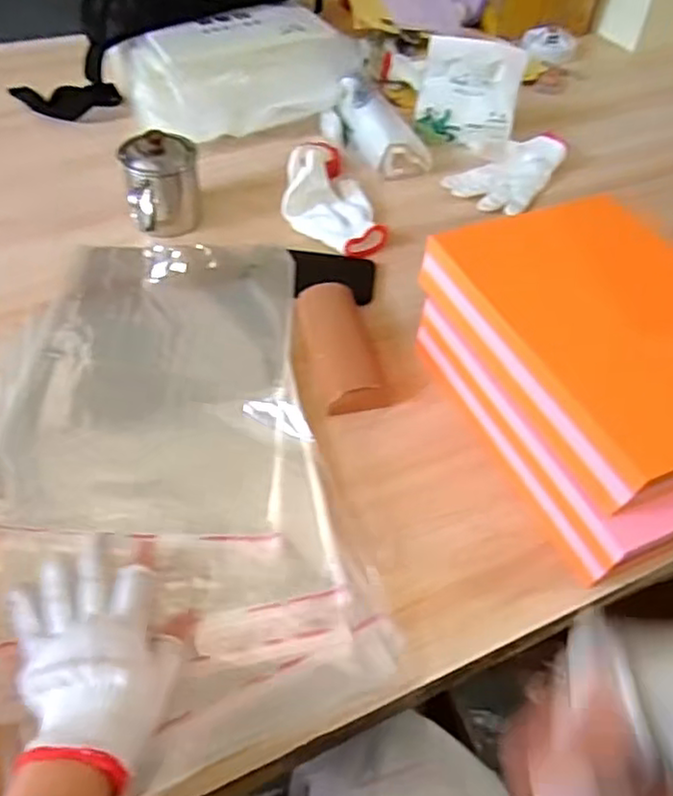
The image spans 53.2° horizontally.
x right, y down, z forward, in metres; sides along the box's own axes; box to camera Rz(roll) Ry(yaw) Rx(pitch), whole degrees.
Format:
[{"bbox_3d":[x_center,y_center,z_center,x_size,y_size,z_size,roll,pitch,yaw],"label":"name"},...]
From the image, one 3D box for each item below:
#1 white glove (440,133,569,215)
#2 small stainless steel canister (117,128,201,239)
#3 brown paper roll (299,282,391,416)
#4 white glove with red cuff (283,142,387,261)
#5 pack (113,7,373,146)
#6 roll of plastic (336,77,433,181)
[{"bbox_3d":[0.239,-0.322,0.932,0.113,0.032,0.183,33,55,21],"label":"white glove"},{"bbox_3d":[-0.207,-0.255,0.799,0.087,0.096,0.092,-12,52,-14],"label":"small stainless steel canister"},{"bbox_3d":[0.004,-0.053,0.687,0.057,0.033,0.163,-8,51,-11],"label":"brown paper roll"},{"bbox_3d":[-0.013,-0.263,0.854,0.112,0.044,0.217,-7,51,-10],"label":"white glove with red cuff"},{"bbox_3d":[-0.135,-0.470,0.980,0.330,0.103,0.196,-18,54,-19],"label":"pack"},{"bbox_3d":[0.058,-0.383,0.939,0.082,0.049,0.181,-22,68,-21],"label":"roll of plastic"}]

